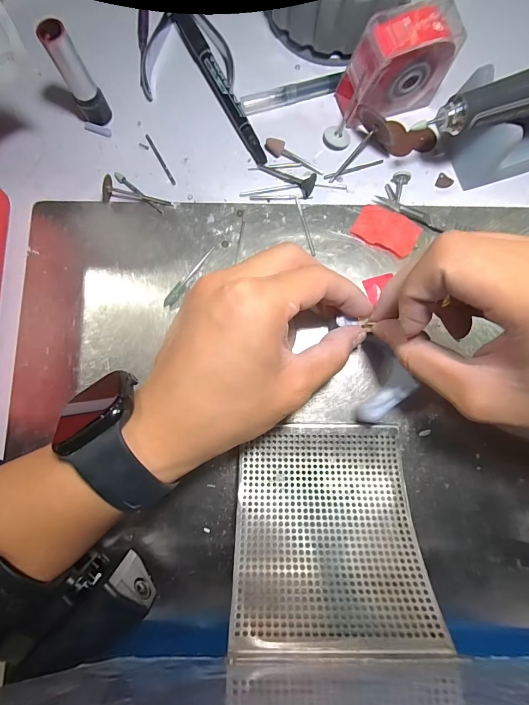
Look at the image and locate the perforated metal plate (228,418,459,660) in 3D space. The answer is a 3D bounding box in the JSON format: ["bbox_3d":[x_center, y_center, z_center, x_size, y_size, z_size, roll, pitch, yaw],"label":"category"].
[{"bbox_3d":[0.034,0.094,0.187,0.096,0.015,0.108,1,56,0],"label":"perforated metal plate"}]

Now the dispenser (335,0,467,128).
[{"bbox_3d":[0.085,-0.185,0.223,0.065,0.053,0.029,-19,83,-2],"label":"dispenser"}]

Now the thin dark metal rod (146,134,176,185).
[{"bbox_3d":[-0.074,-0.137,0.243,0.004,0.004,0.043,-29,84,-3],"label":"thin dark metal rod"}]

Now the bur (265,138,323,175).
[{"bbox_3d":[0.021,-0.138,0.241,0.044,0.006,0.009,27,84,4],"label":"bur"}]

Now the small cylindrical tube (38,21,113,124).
[{"bbox_3d":[-0.118,-0.173,0.219,0.018,0.058,0.015,-33,84,-3],"label":"small cylindrical tube"}]

